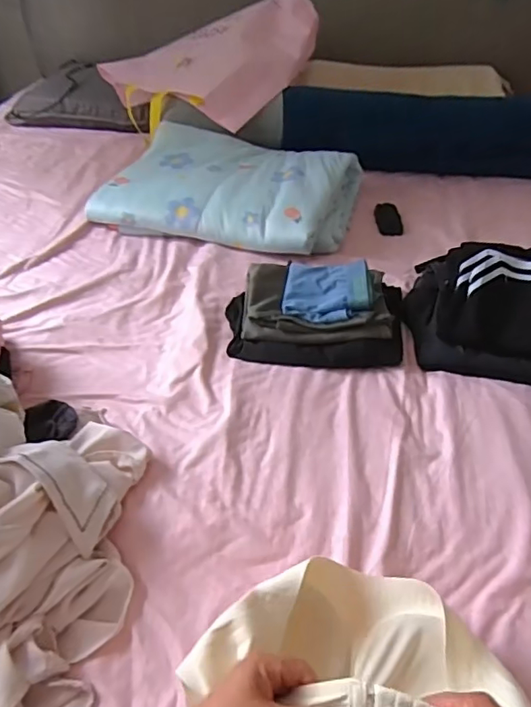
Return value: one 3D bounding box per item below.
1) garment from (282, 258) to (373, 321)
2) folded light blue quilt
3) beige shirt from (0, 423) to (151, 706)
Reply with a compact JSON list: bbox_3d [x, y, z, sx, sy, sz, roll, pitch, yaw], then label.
[{"bbox_3d":[0.103,-0.109,0.898,0.142,0.034,0.130,5,42,4],"label":"garment"},{"bbox_3d":[-0.079,-0.368,1.202,0.537,0.107,0.358,13,45,13],"label":"folded light blue quilt"},{"bbox_3d":[-0.249,0.190,0.574,0.230,0.123,0.329,12,44,12],"label":"beige shirt"}]

